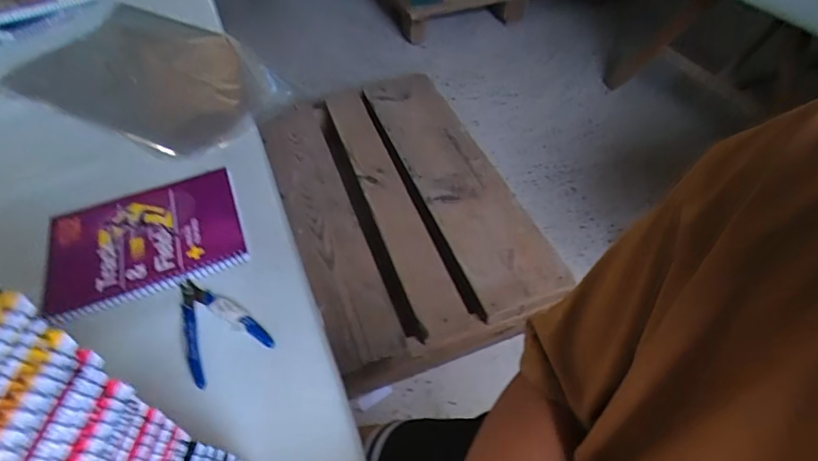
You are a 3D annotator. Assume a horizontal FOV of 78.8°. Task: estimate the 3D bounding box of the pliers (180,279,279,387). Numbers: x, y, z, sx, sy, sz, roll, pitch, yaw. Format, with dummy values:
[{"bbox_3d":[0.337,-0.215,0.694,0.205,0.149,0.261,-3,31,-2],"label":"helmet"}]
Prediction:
[{"bbox_3d":[-0.182,0.081,0.458,0.069,0.008,0.113,-31,55,-23],"label":"pliers"}]

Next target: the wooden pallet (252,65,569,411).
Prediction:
[{"bbox_3d":[-0.050,-0.090,1.502,0.658,0.164,1.020,-17,51,-13],"label":"wooden pallet"}]

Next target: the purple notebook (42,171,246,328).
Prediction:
[{"bbox_3d":[-0.280,0.004,0.531,0.190,0.013,0.155,-19,52,-14],"label":"purple notebook"}]

